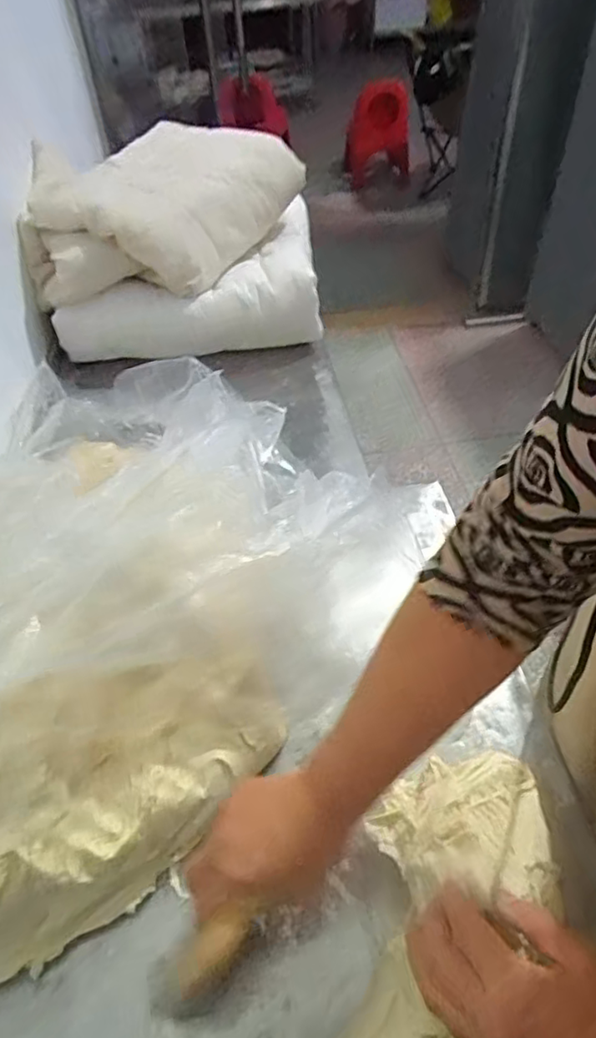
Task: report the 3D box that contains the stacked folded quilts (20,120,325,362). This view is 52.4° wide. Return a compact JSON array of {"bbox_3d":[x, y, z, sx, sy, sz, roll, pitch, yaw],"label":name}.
[{"bbox_3d":[-0.230,-0.526,1.181,0.511,0.293,0.405,-6,45,-1],"label":"stacked folded quilts"}]

